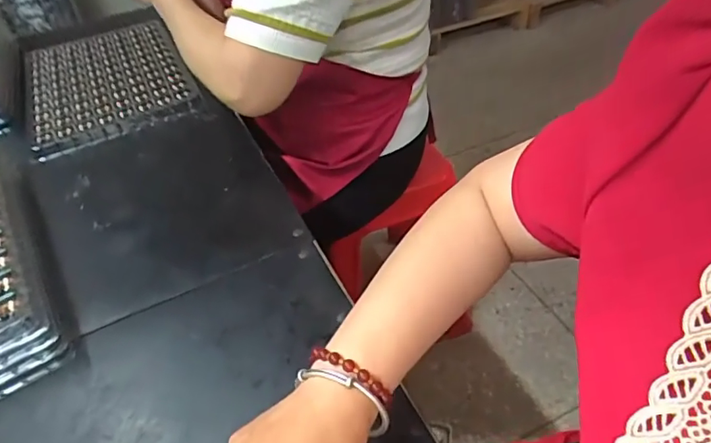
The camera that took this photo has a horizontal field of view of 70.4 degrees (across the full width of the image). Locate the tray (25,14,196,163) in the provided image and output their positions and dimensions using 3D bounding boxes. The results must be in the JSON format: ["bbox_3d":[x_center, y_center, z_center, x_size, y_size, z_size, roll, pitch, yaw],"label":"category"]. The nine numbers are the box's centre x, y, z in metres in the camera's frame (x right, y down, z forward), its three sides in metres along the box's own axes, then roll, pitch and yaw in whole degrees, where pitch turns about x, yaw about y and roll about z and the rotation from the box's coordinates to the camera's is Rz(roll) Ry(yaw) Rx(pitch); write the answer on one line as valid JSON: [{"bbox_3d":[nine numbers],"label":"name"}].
[{"bbox_3d":[-0.416,-0.244,0.840,0.237,0.019,0.375,-22,46,-16],"label":"tray"}]

